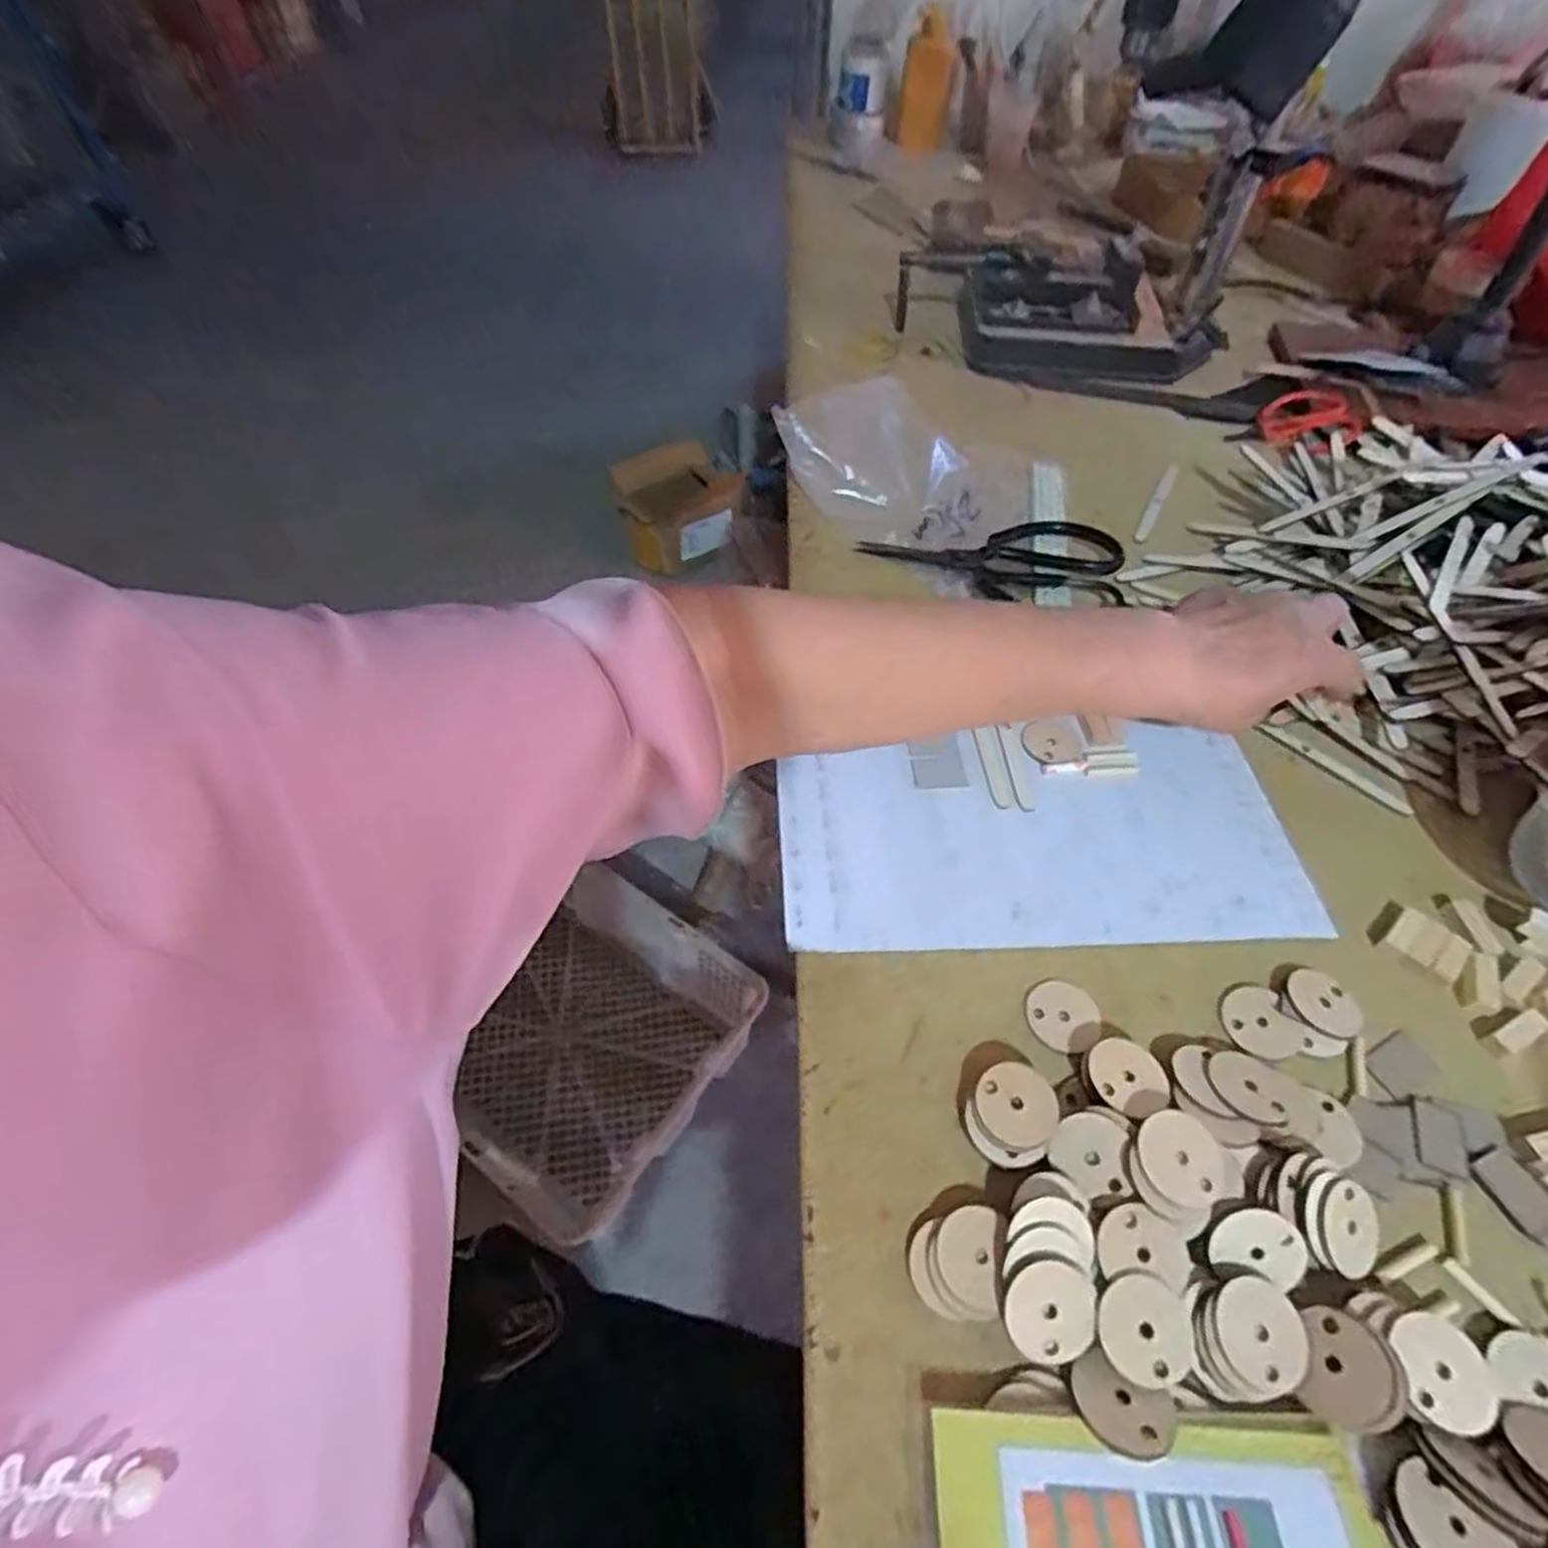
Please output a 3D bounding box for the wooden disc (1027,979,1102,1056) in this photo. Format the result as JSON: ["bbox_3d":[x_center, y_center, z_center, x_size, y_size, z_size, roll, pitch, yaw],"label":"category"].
[{"bbox_3d":[0.135,0.112,0.366,0.033,0.004,0.033,1,52,-1],"label":"wooden disc"}]

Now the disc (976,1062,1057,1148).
[{"bbox_3d":[0.102,0.139,0.330,0.033,0.004,0.032,-1,65,2],"label":"disc"}]

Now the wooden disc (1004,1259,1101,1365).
[{"bbox_3d":[0.101,0.195,0.285,0.034,0.004,0.033,2,76,-6],"label":"wooden disc"}]

